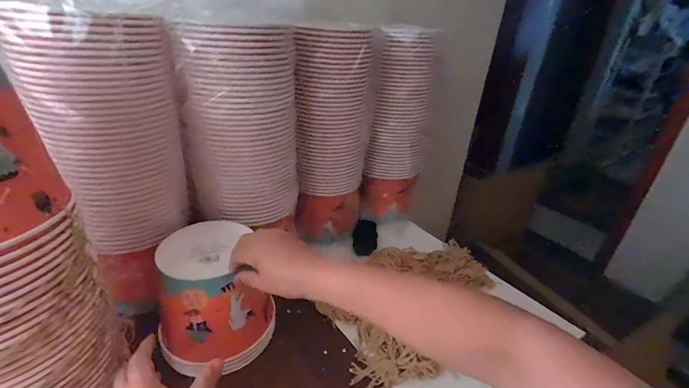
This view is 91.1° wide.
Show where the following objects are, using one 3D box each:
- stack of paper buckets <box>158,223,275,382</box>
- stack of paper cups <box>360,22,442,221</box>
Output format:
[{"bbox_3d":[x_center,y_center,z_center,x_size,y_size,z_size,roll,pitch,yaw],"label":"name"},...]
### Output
[{"bbox_3d":[-0.182,0.141,0.468,0.133,0.145,0.157,-12,31,-28],"label":"stack of paper buckets"},{"bbox_3d":[0.114,-0.132,0.697,0.120,0.374,0.105,11,29,11],"label":"stack of paper cups"}]

